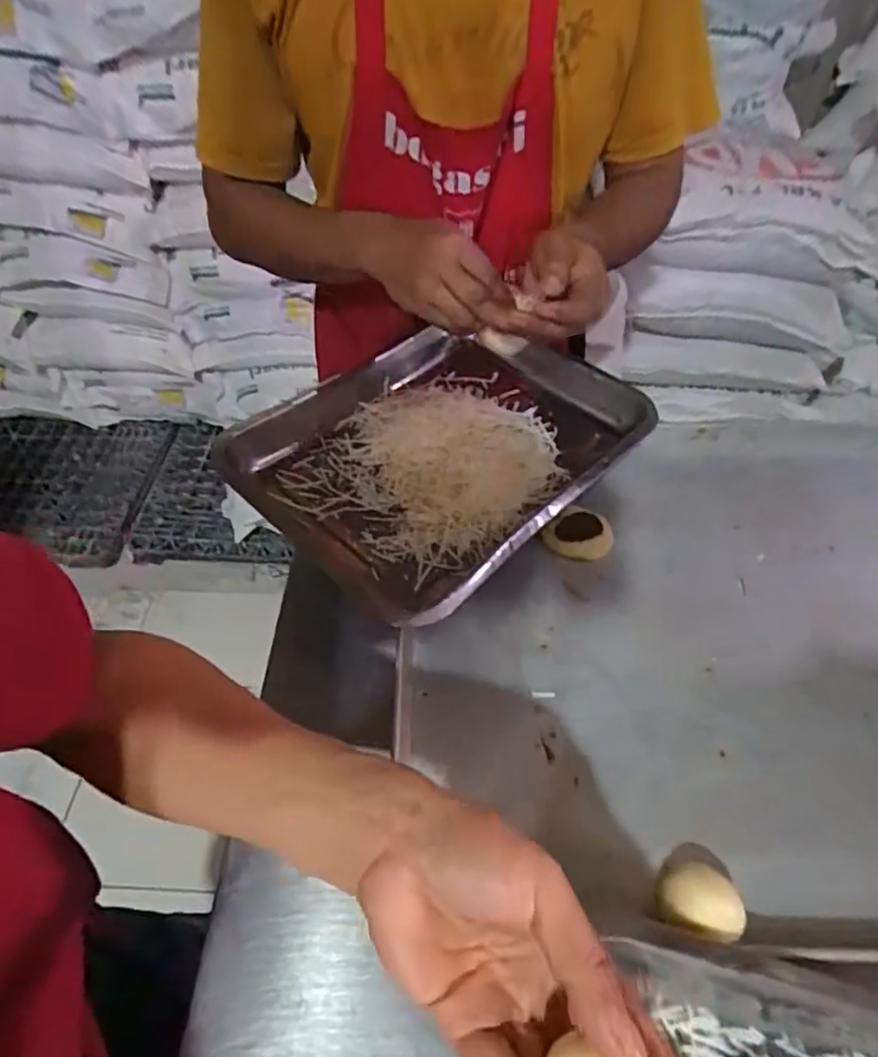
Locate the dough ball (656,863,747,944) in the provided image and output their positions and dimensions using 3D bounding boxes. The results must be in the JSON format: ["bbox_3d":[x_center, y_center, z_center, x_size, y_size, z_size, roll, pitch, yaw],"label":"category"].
[{"bbox_3d":[0.151,0.220,0.370,0.040,0.029,0.042,0,49,0],"label":"dough ball"}]

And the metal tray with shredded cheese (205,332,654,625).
[{"bbox_3d":[0.007,-0.078,0.576,0.259,0.055,0.336,36,58,27],"label":"metal tray with shredded cheese"}]

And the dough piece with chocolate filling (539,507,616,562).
[{"bbox_3d":[0.124,0.005,0.555,0.053,0.019,0.050,-33,57,-25],"label":"dough piece with chocolate filling"}]

